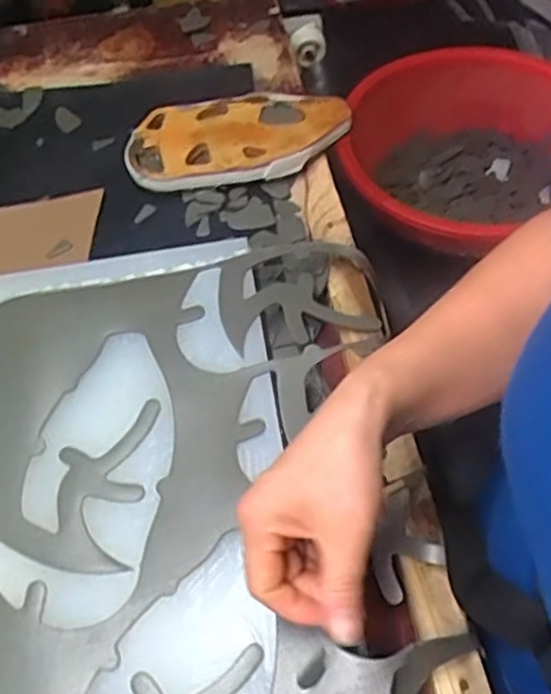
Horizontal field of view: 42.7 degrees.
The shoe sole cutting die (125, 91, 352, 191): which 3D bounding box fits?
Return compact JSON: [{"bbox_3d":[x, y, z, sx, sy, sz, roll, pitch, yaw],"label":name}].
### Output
[{"bbox_3d":[-0.036,-0.207,0.693,0.213,0.023,0.106,-15,60,-7],"label":"shoe sole cutting die"}]

